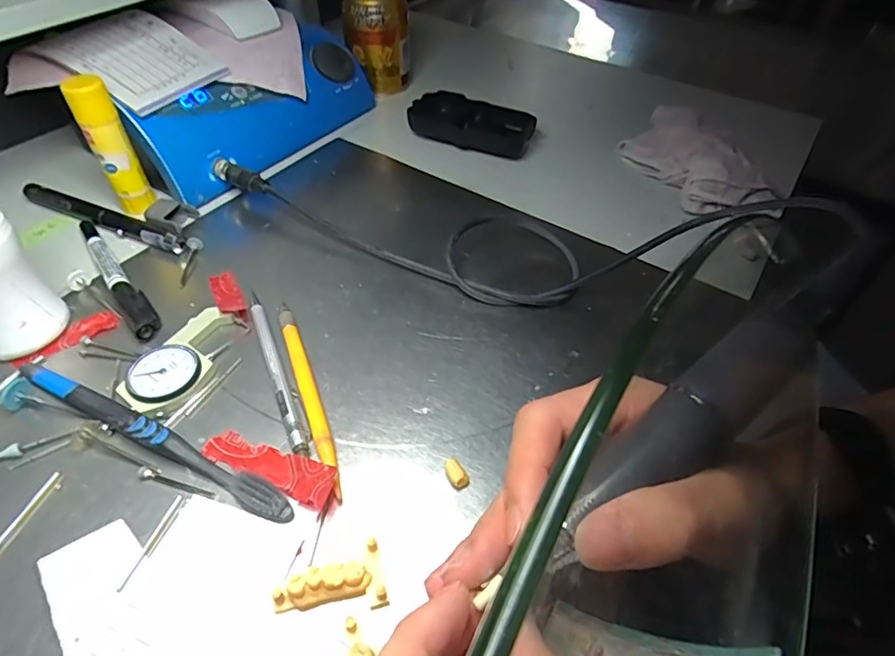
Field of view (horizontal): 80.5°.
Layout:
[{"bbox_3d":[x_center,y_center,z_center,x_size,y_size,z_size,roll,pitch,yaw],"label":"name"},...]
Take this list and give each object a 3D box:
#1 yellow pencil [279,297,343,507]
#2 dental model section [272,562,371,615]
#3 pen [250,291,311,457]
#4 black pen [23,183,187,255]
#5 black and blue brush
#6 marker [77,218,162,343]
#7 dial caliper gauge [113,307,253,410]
[{"bbox_3d":[-0.076,0.033,0.288,0.009,0.007,0.130,-16,51,-16],"label":"yellow pencil"},{"bbox_3d":[-0.052,0.107,0.220,0.037,0.014,0.013,-9,49,-11],"label":"dental model section"},{"bbox_3d":[-0.097,0.021,0.297,0.010,0.008,0.122,-18,52,-18],"label":"pen"},{"bbox_3d":[-0.252,-0.081,0.384,0.149,0.011,0.015,20,50,14],"label":"black pen"},{"bbox_3d":[-0.150,0.053,0.264,0.174,0.012,0.014,21,51,15],"label":"black and blue brush"},{"bbox_3d":[-0.216,-0.038,0.343,0.016,0.013,0.133,-29,56,-26],"label":"marker"},{"bbox_3d":[-0.148,0.016,0.297,0.034,0.010,0.074,20,50,14],"label":"dial caliper gauge"}]

